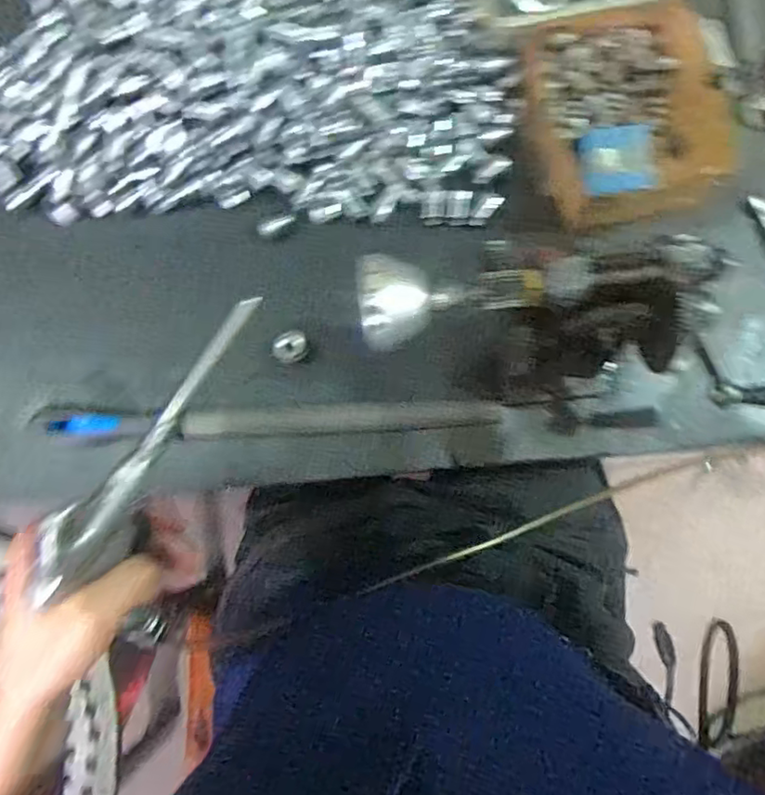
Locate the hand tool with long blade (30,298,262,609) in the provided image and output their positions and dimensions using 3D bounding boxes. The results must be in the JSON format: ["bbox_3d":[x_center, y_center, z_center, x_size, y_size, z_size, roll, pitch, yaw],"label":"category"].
[{"bbox_3d":[-0.107,0.021,0.282,0.019,0.042,0.159,31,84,5],"label":"hand tool with long blade"}]

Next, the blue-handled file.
[{"bbox_3d":[-0.089,0.019,0.477,0.355,0.032,0.027,0,80,0],"label":"blue-handled file"}]

